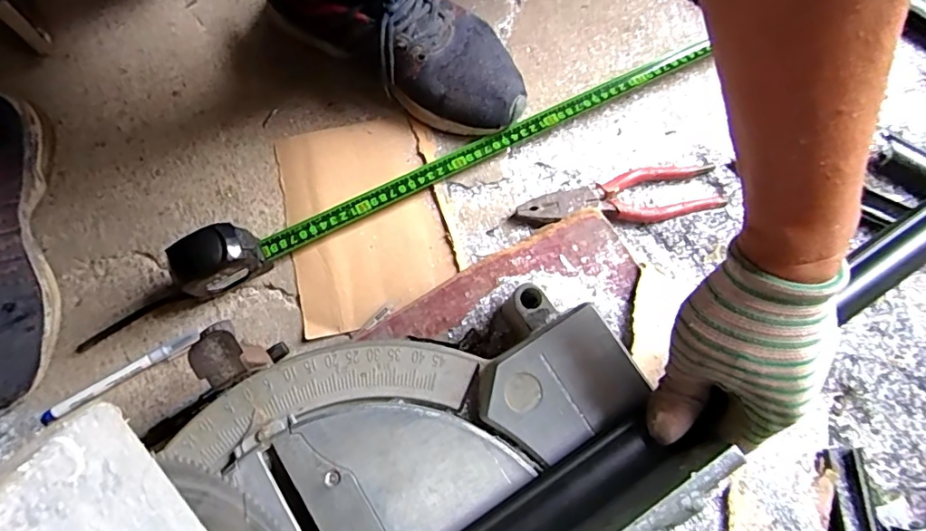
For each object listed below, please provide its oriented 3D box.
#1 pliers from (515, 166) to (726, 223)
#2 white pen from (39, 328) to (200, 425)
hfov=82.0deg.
[{"bbox_3d":[0.148,-0.064,0.499,0.190,0.018,0.051,-8,75,-3],"label":"pliers"},{"bbox_3d":[-0.295,0.096,0.457,0.143,0.009,0.015,-30,78,-8],"label":"white pen"}]

